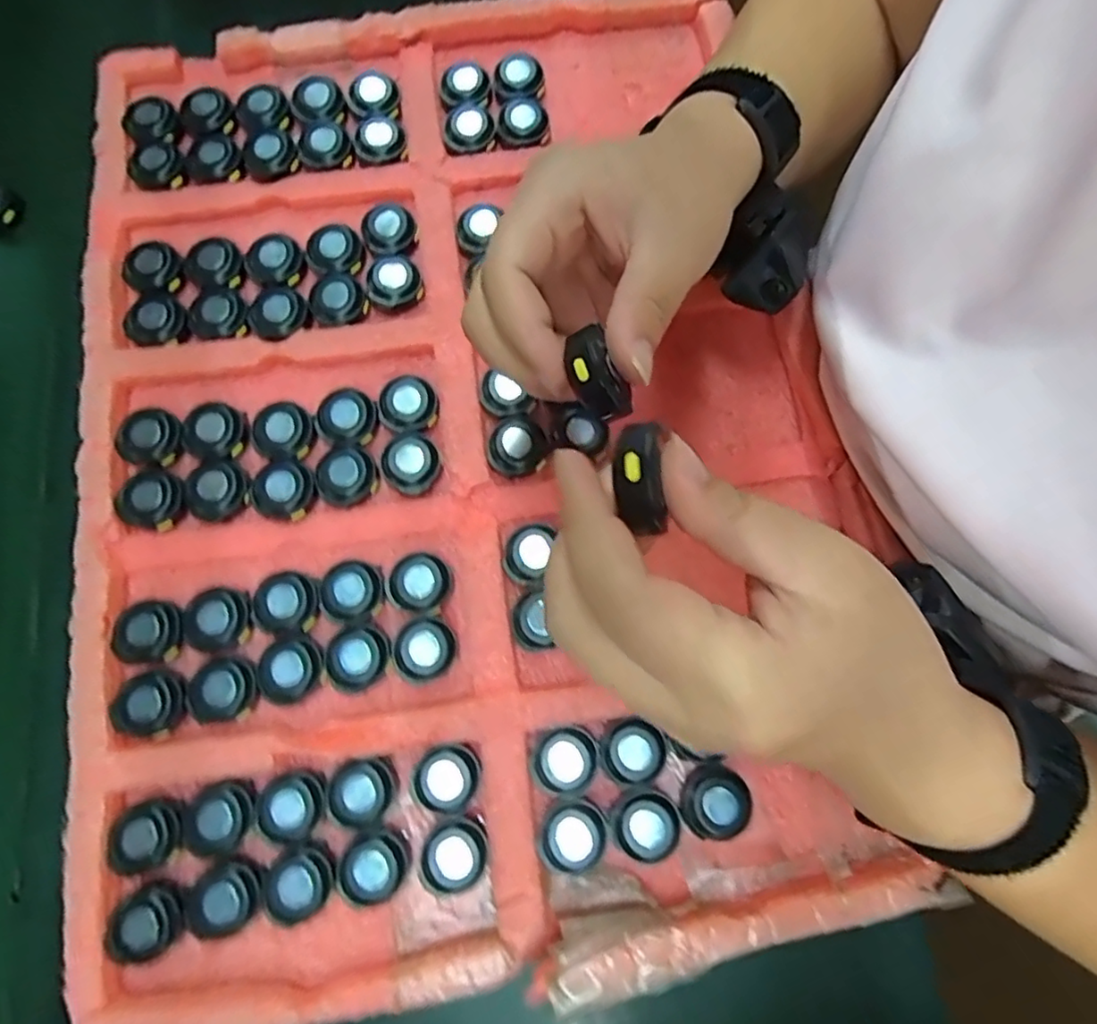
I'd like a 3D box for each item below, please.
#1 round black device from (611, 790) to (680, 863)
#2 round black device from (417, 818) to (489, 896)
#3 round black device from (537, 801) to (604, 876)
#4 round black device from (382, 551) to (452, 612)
[{"bbox_3d":[0.042,0.135,0.260,0.027,0.012,0.027,0,76,-2],"label":"round black device"},{"bbox_3d":[-0.042,0.147,0.257,0.031,0.007,0.026,-21,78,-7],"label":"round black device"},{"bbox_3d":[0.010,0.140,0.260,0.028,0.006,0.025,-24,78,-7],"label":"round black device"},{"bbox_3d":[-0.062,0.033,0.283,0.031,0.006,0.027,-7,77,-3],"label":"round black device"}]

